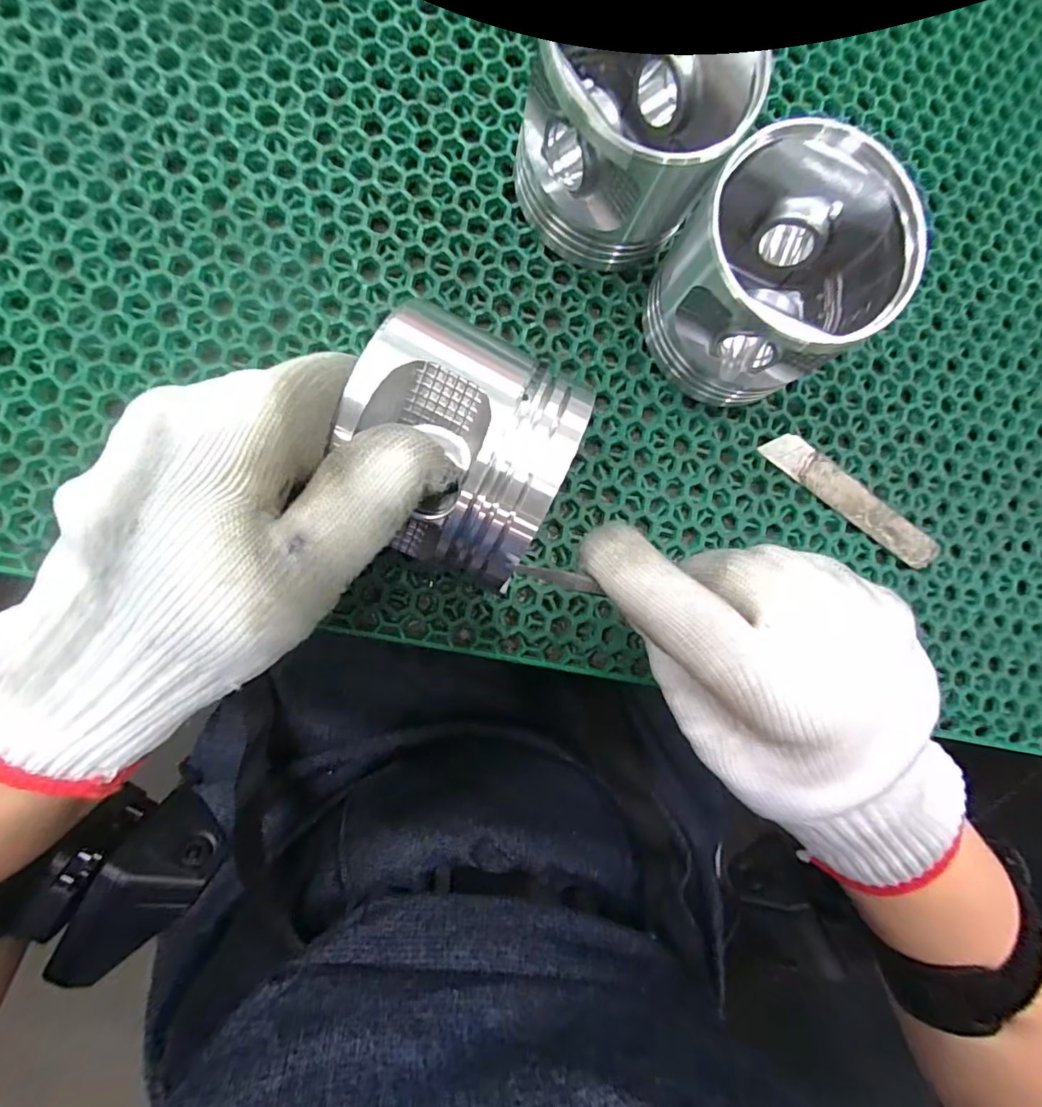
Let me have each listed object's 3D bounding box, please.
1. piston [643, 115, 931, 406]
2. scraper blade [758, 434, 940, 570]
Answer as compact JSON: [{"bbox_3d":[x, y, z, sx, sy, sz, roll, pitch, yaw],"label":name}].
[{"bbox_3d":[0.097,-0.109,0.202,0.078,0.070,0.074,0,88,-9],"label":"piston"},{"bbox_3d":[0.162,-0.026,0.243,0.102,0.004,0.018,35,83,-6],"label":"scraper blade"}]

